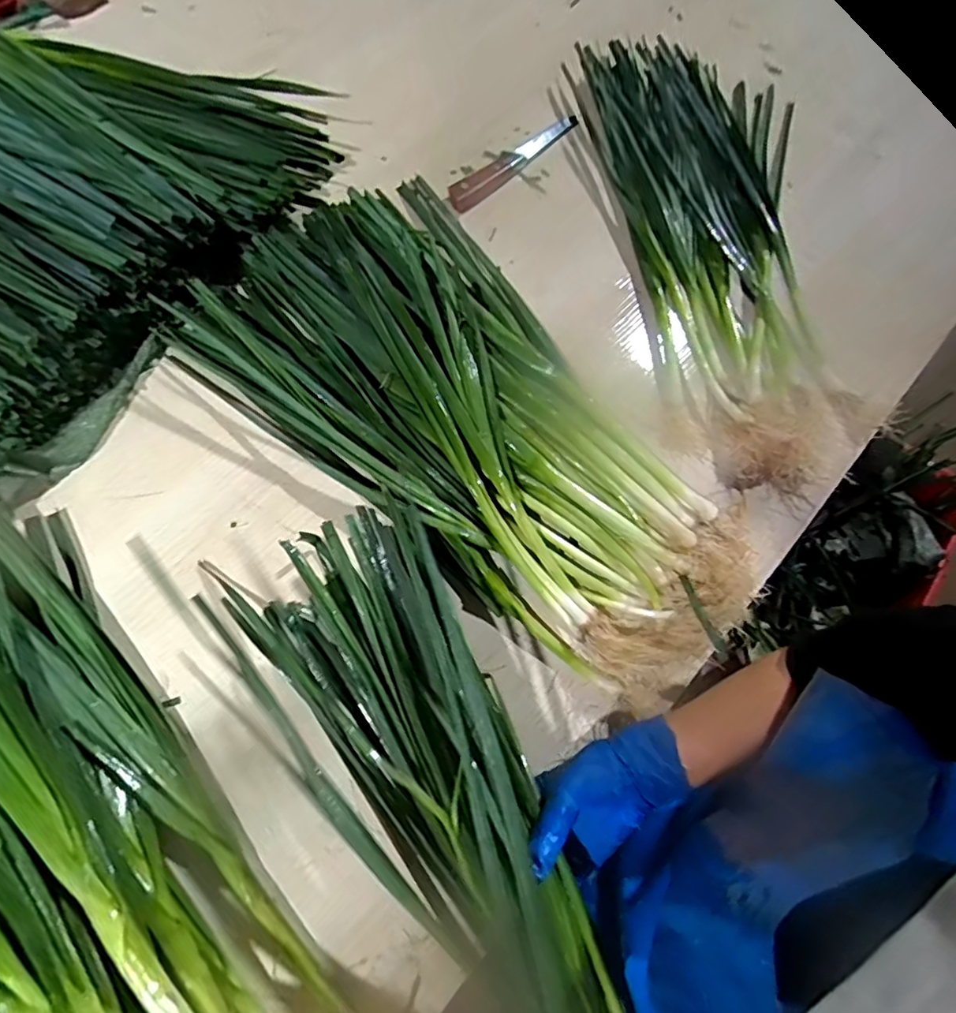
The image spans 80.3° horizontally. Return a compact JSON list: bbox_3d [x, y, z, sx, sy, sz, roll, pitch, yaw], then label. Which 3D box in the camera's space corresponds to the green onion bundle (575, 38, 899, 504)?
[{"bbox_3d":[0.314,-0.341,0.705,0.279,0.054,0.668,-3,70,-6],"label":"green onion bundle"}]

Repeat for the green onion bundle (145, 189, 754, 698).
[{"bbox_3d":[0.016,-0.116,0.580,0.613,0.045,0.343,37,71,8],"label":"green onion bundle"}]

